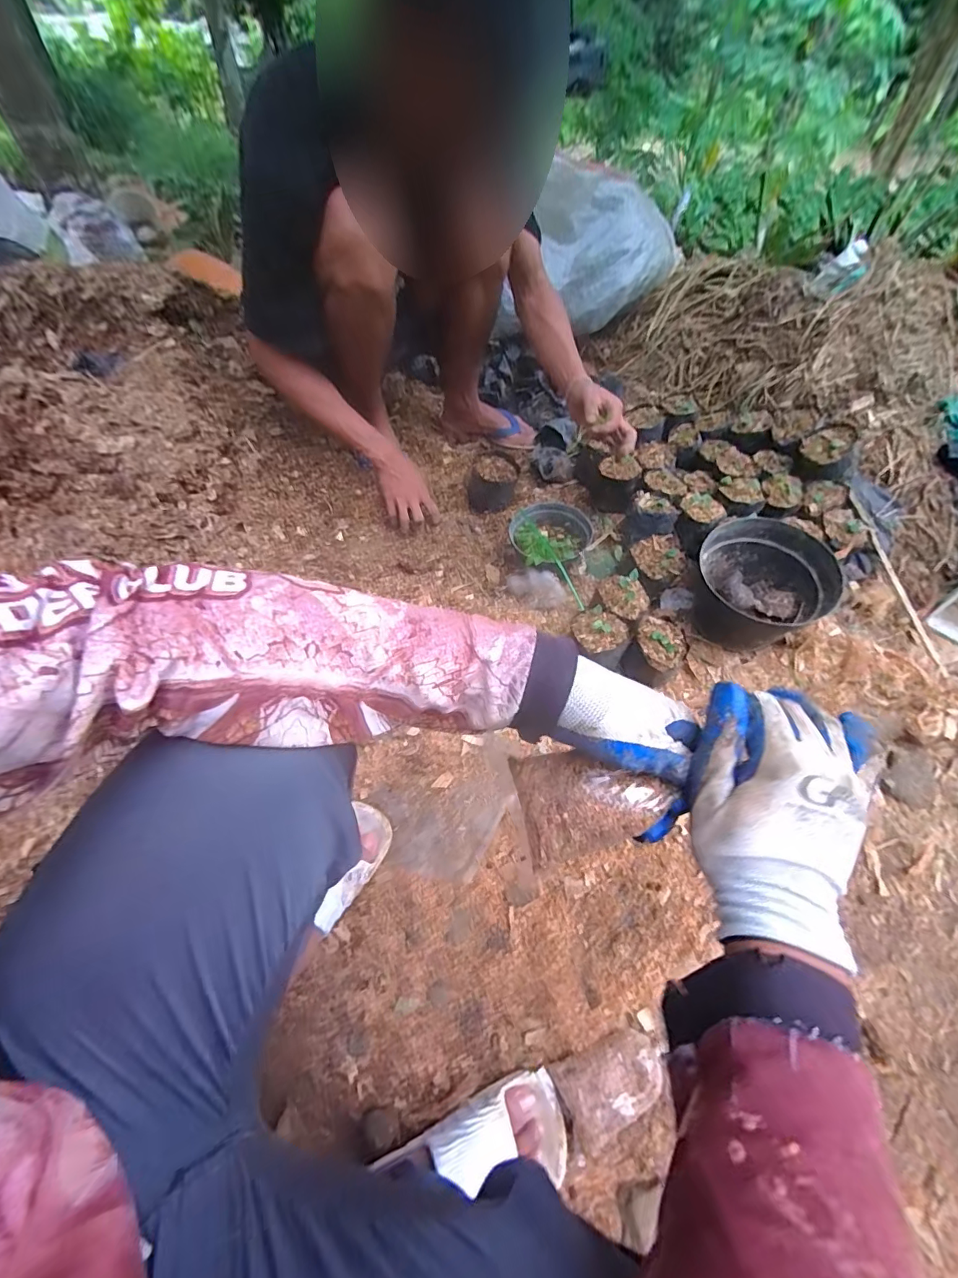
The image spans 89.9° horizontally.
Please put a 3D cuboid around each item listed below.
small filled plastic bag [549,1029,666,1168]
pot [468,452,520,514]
[{"bbox_3d":[0.150,0.514,0.548,0.123,0.040,0.081,-19,62,-15],"label":"small filled plastic bag"},{"bbox_3d":[0.030,-0.323,1.009,0.095,0.090,0.089,3,54,-4],"label":"pot"}]

